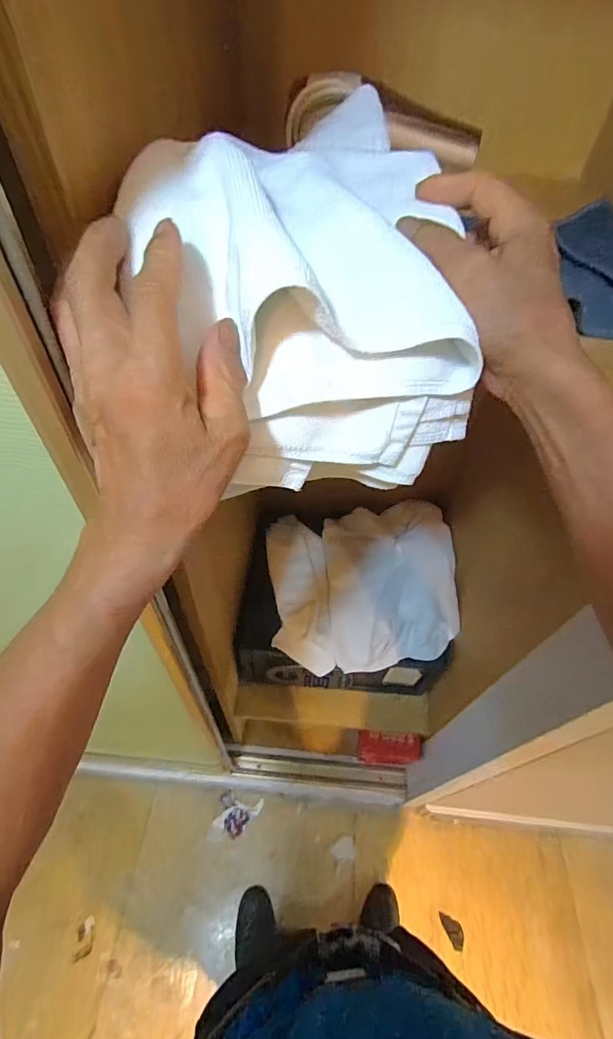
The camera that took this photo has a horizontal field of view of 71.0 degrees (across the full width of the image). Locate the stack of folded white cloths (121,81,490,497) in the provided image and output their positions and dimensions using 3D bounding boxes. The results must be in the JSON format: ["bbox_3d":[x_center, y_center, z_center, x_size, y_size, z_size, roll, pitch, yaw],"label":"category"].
[{"bbox_3d":[0.003,-0.129,0.270,0.164,0.157,0.166,-10,52,-11],"label":"stack of folded white cloths"}]

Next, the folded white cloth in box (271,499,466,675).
[{"bbox_3d":[0.120,0.121,0.926,0.385,0.116,0.370,-2,51,-5],"label":"folded white cloth in box"}]

